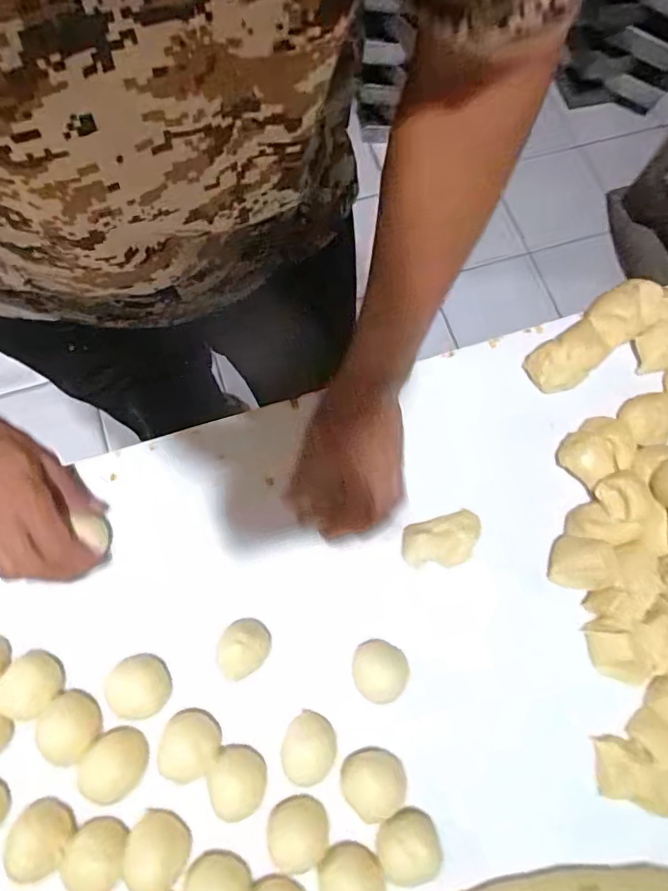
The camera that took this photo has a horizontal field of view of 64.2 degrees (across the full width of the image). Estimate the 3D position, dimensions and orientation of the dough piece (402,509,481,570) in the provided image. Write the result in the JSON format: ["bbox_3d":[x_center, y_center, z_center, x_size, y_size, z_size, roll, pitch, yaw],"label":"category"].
[{"bbox_3d":[0.094,0.082,0.456,0.070,0.020,0.042,-14,75,-7],"label":"dough piece"}]

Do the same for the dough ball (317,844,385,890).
[{"bbox_3d":[0.012,0.310,0.379,0.043,0.031,0.040,1,74,-3],"label":"dough ball"}]

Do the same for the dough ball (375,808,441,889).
[{"bbox_3d":[0.053,0.290,0.385,0.044,0.029,0.040,-14,75,-7],"label":"dough ball"}]

